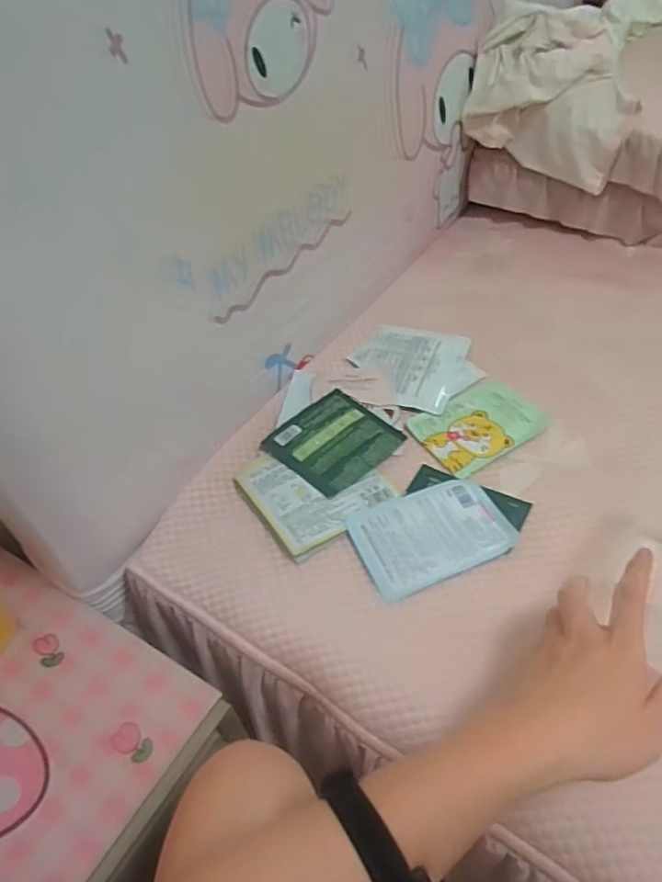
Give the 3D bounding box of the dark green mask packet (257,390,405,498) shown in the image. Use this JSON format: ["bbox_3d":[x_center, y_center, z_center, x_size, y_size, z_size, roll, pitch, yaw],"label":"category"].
[{"bbox_3d":[0.003,-0.002,0.720,0.119,0.014,0.129,33,57,32],"label":"dark green mask packet"}]

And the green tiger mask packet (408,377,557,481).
[{"bbox_3d":[0.179,-0.022,0.738,0.154,0.012,0.103,-30,50,-21],"label":"green tiger mask packet"}]

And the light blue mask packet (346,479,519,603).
[{"bbox_3d":[0.101,0.091,0.629,0.152,0.004,0.109,-20,47,-12],"label":"light blue mask packet"}]

